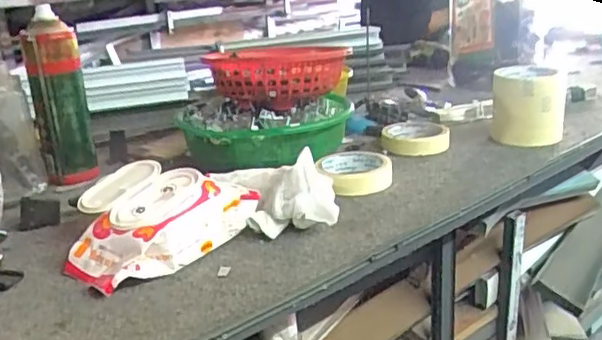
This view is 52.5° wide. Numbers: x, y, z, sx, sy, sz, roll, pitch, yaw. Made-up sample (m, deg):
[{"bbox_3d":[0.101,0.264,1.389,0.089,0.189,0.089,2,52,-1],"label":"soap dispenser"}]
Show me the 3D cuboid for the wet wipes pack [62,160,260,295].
[{"bbox_3d":[-0.149,0.038,0.593,0.141,0.055,0.173,12,25,38],"label":"wet wipes pack"}]

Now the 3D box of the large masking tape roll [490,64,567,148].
[{"bbox_3d":[0.318,-0.095,0.847,0.098,0.091,0.095,4,20,23],"label":"large masking tape roll"}]

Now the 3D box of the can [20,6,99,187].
[{"bbox_3d":[-0.302,-0.089,0.761,0.062,0.209,0.076,-11,20,-20],"label":"can"}]

